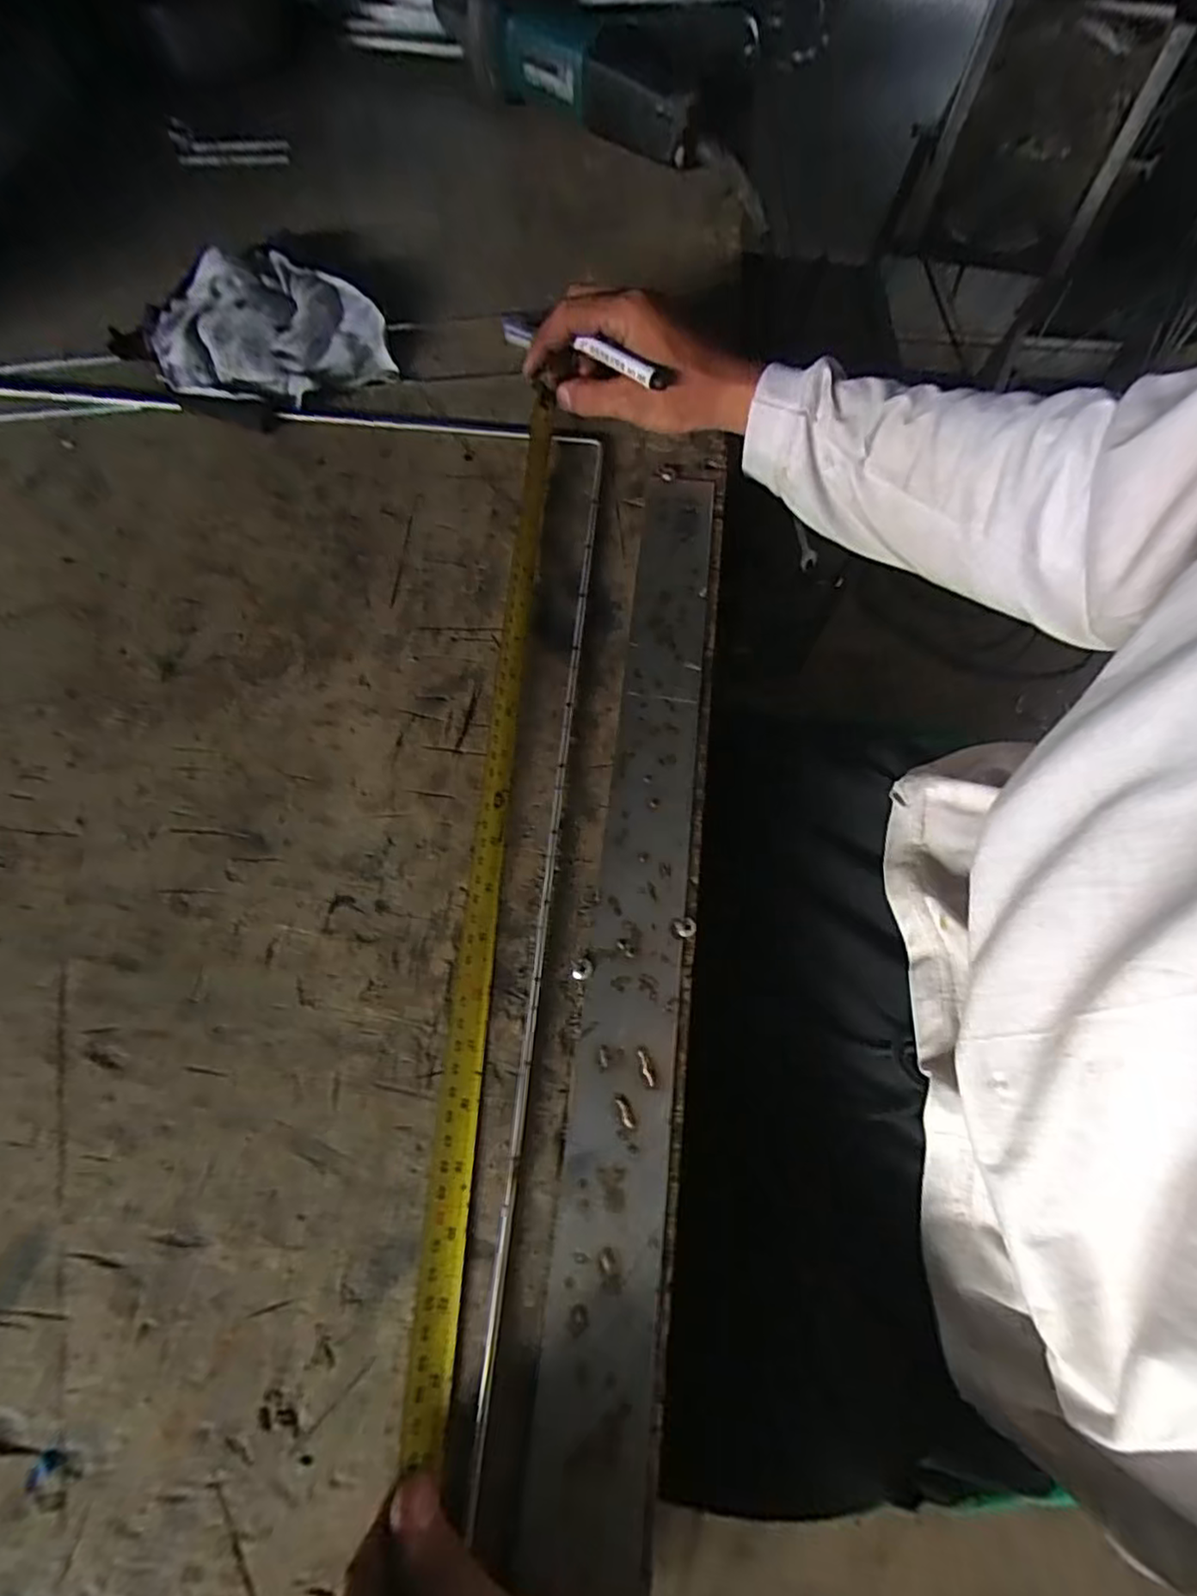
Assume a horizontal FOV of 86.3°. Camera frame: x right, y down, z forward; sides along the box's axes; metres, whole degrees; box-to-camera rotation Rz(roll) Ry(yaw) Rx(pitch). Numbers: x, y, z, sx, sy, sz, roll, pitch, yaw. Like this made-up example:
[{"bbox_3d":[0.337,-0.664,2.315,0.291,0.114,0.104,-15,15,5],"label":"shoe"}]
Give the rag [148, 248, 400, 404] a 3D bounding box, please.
[{"bbox_3d":[-0.244,-0.346,0.462,0.150,0.025,0.167,-25,72,-10],"label":"rag"}]

